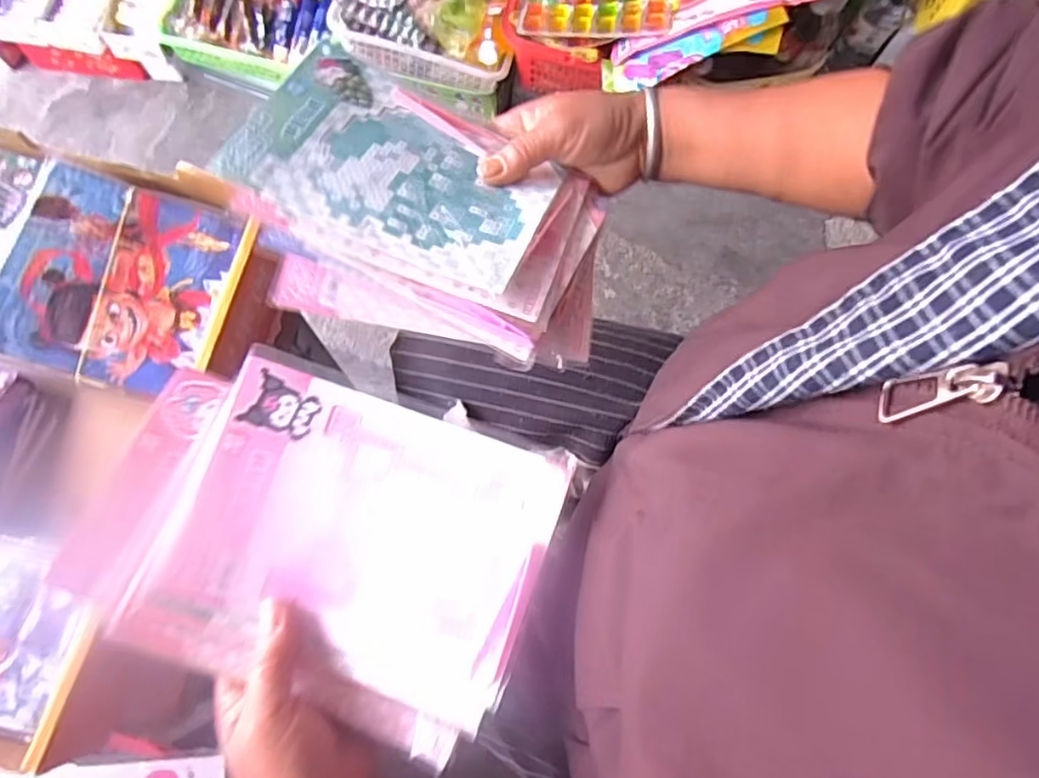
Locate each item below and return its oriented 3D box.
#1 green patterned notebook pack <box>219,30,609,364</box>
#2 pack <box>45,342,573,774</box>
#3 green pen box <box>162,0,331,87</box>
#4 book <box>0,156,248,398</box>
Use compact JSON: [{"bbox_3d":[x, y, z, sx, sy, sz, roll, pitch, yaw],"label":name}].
[{"bbox_3d":[-0.055,-0.112,0.373,0.216,0.046,0.169,13,73,2],"label":"green patterned notebook pack"},{"bbox_3d":[-0.103,0.075,0.324,0.224,0.023,0.166,24,86,1],"label":"pack"},{"bbox_3d":[-0.418,-0.599,0.991,0.276,0.075,0.189,13,73,2],"label":"green pen box"},{"bbox_3d":[-0.282,-0.077,0.436,0.130,0.012,0.145,16,75,-17],"label":"book"}]

